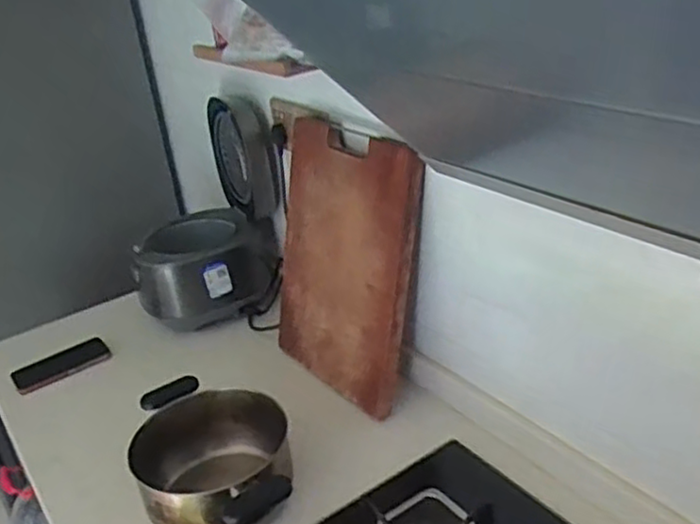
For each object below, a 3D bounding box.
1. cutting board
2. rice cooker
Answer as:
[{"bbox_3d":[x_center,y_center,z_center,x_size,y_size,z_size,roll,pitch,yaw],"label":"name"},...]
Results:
[{"bbox_3d":[-0.020,0.002,1.079,0.033,0.394,0.287,-7,20,-41],"label":"cutting board"},{"bbox_3d":[-0.273,-0.079,1.290,0.251,0.354,0.211,-25,32,-33],"label":"rice cooker"}]

